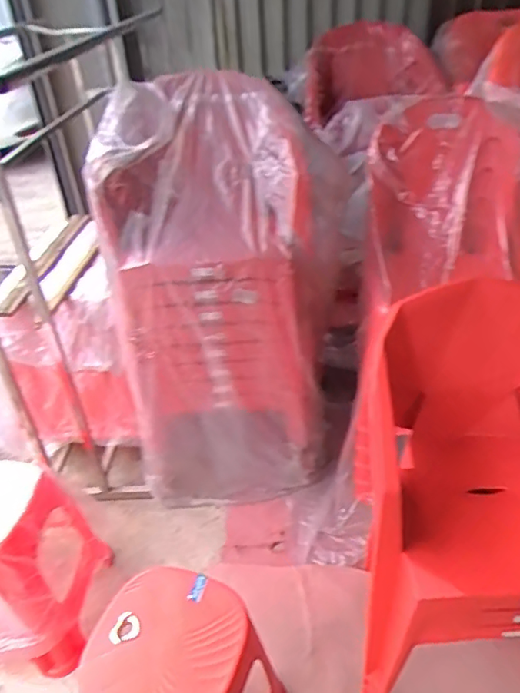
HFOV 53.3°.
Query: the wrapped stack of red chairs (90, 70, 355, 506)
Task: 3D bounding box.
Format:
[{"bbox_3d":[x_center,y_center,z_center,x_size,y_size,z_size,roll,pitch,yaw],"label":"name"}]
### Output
[{"bbox_3d":[-0.067,-0.129,1.633,0.622,1.183,0.573,2,37,9],"label":"wrapped stack of red chairs"}]

